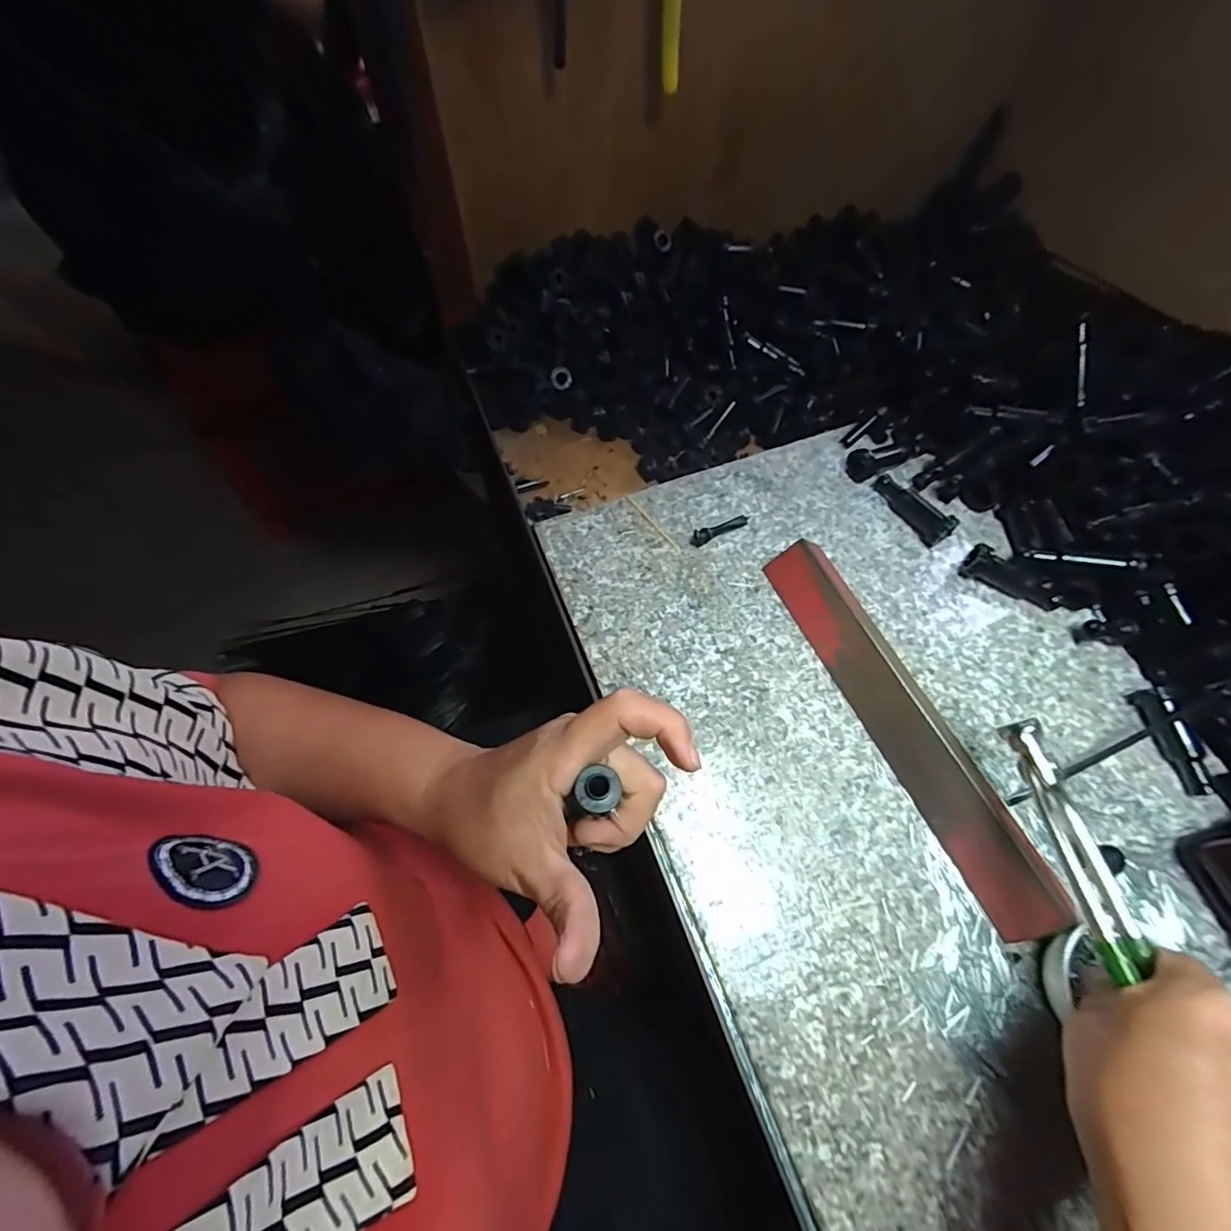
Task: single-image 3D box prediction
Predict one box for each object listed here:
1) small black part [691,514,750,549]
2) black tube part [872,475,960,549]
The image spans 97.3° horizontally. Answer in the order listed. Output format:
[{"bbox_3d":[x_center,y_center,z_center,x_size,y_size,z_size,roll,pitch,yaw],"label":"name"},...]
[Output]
[{"bbox_3d":[0.079,-0.066,0.405,0.052,0.009,0.010,-28,68,-14],"label":"small black part"},{"bbox_3d":[0.227,-0.083,0.413,0.019,0.023,0.066,-24,67,-13],"label":"black tube part"}]

